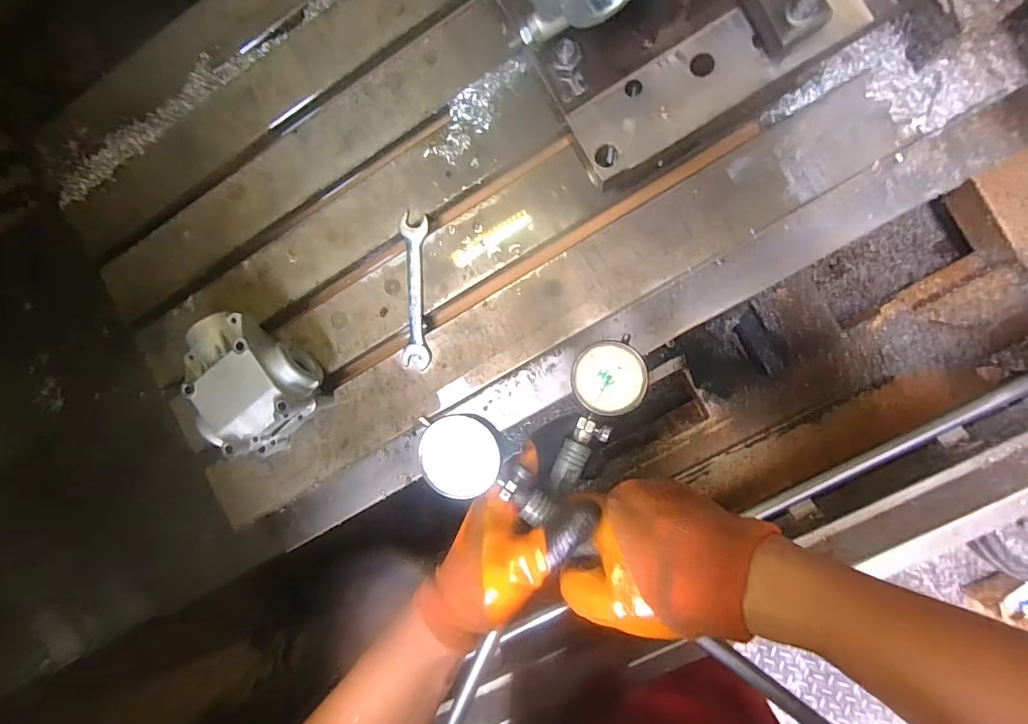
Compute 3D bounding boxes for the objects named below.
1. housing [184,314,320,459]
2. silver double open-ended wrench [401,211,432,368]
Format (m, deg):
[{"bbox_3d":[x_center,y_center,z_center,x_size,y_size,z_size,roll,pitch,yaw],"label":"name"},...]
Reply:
[{"bbox_3d":[-0.304,0.019,0.537,0.151,0.085,0.129,45,97,4],"label":"housing"},{"bbox_3d":[-0.116,-0.082,0.544,0.032,0.005,0.177,0,92,8],"label":"silver double open-ended wrench"}]

